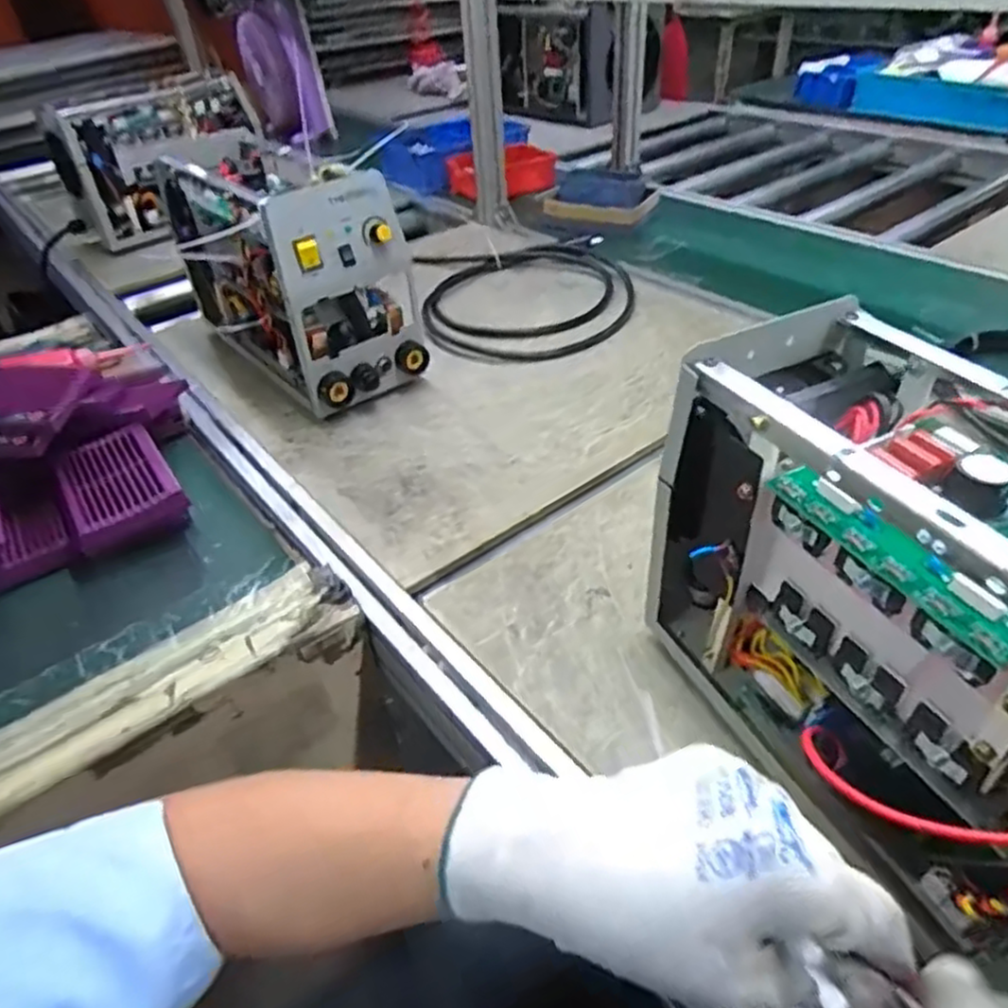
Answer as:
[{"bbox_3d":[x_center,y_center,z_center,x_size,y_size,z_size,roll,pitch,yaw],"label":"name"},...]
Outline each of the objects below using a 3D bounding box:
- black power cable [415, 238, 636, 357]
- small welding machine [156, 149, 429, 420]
[{"bbox_3d":[0.023,-0.302,1.006,0.309,0.026,0.308,-1,41,4],"label":"black power cable"},{"bbox_3d":[-0.249,-0.275,0.840,0.156,0.231,0.310,-30,46,-27],"label":"small welding machine"}]

